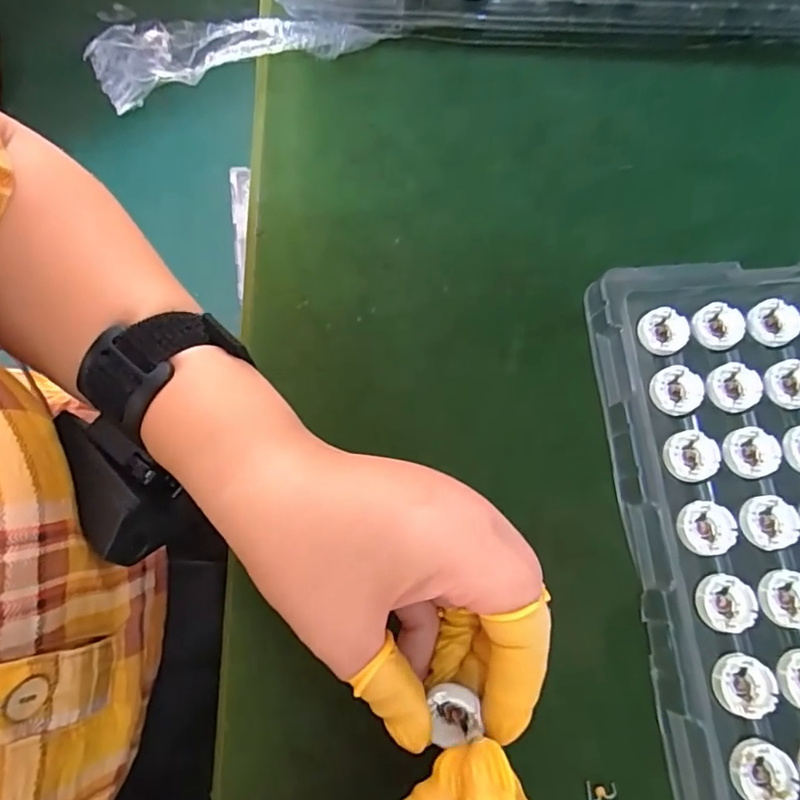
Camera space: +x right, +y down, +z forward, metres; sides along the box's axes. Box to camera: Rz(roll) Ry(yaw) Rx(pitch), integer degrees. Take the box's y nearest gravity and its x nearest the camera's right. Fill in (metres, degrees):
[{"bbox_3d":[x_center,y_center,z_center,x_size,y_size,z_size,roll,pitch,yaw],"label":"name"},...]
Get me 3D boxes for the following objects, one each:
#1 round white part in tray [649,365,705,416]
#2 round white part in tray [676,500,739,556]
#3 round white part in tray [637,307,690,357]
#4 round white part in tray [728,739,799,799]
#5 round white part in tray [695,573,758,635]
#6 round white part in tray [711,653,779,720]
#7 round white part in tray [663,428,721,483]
[{"bbox_3d":[0.131,-0.005,0.256,0.024,0.004,0.023,0,73,1],"label":"round white part in tray"},{"bbox_3d":[0.135,0.056,0.238,0.023,0.004,0.023,0,73,1],"label":"round white part in tray"},{"bbox_3d":[0.129,-0.034,0.265,0.023,0.004,0.025,0,73,1],"label":"round white part in tray"},{"bbox_3d":[0.142,0.146,0.211,0.023,0.004,0.024,0,73,1],"label":"round white part in tray"},{"bbox_3d":[0.138,0.086,0.228,0.023,0.004,0.023,0,73,1],"label":"round white part in tray"},{"bbox_3d":[0.140,0.116,0.220,0.024,0.004,0.023,0,73,1],"label":"round white part in tray"},{"bbox_3d":[0.133,0.025,0.247,0.023,0.005,0.023,-6,73,-1],"label":"round white part in tray"}]

